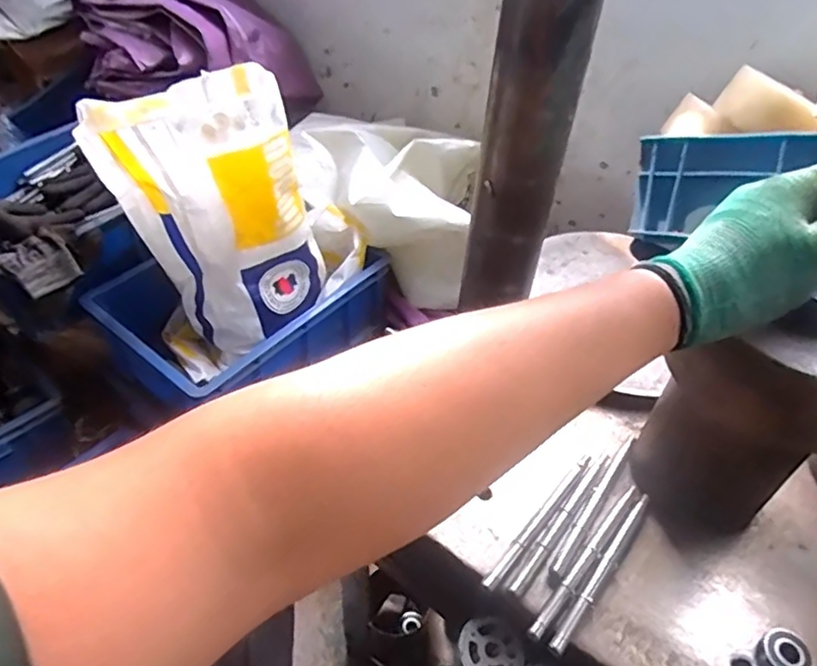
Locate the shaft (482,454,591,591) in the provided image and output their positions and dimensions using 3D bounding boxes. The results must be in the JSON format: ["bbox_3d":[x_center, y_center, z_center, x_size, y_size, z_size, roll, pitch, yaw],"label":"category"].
[{"bbox_3d":[0.112,0.153,0.519,0.011,0.007,0.161,32,52,25],"label":"shaft"}]

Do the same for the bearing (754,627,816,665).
[{"bbox_3d":[0.279,0.237,0.455,0.038,0.015,0.034,-30,55,-29],"label":"bearing"}]

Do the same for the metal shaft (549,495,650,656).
[{"bbox_3d":[0.156,0.188,0.494,0.012,0.010,0.161,31,51,24],"label":"metal shaft"}]

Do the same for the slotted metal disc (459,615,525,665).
[{"bbox_3d":[0.065,0.253,0.491,0.048,0.008,0.053,-10,47,-14],"label":"slotted metal disc"}]

